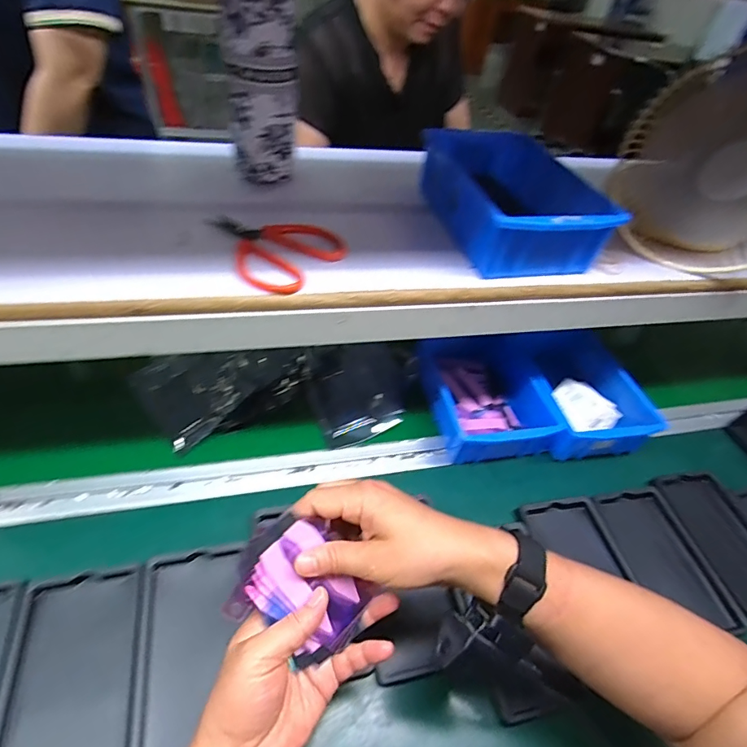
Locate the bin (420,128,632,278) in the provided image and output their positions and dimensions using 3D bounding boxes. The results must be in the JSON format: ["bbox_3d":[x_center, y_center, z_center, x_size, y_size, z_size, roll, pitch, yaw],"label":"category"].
[{"bbox_3d":[0.138,-0.177,0.469,0.131,0.071,0.219,-8,48,-18],"label":"bin"}]

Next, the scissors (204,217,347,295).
[{"bbox_3d":[-0.080,-0.117,0.412,0.102,0.015,0.122,-18,51,-26],"label":"scissors"}]

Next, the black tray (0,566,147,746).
[{"bbox_3d":[-0.237,0.240,0.359,0.096,0.016,0.154,-5,47,-15],"label":"black tray"}]

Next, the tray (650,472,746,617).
[{"bbox_3d":[0.411,0.189,0.529,0.094,0.013,0.161,-3,46,-13],"label":"tray"}]

